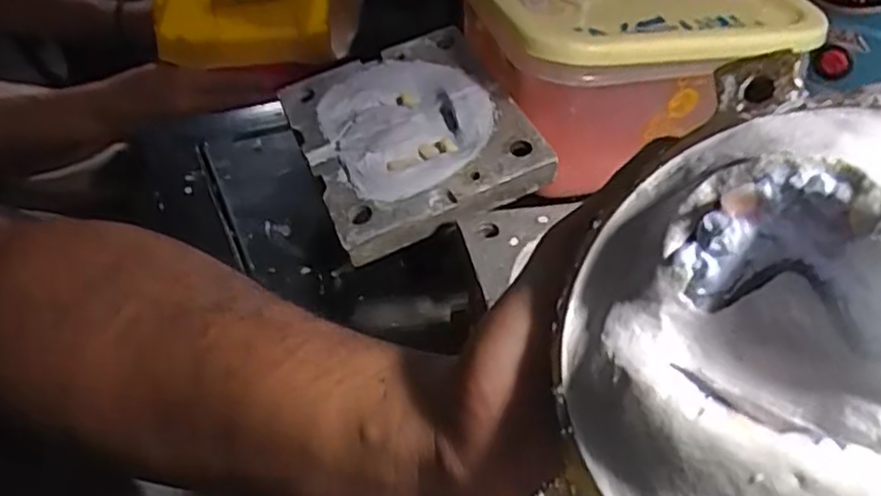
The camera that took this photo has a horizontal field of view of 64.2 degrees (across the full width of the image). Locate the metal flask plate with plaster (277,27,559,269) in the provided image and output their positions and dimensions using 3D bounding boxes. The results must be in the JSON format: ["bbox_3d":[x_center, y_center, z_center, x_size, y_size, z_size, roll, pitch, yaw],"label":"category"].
[{"bbox_3d":[-0.017,-0.063,0.379,0.112,0.019,0.136,-22,54,-5],"label":"metal flask plate with plaster"}]

